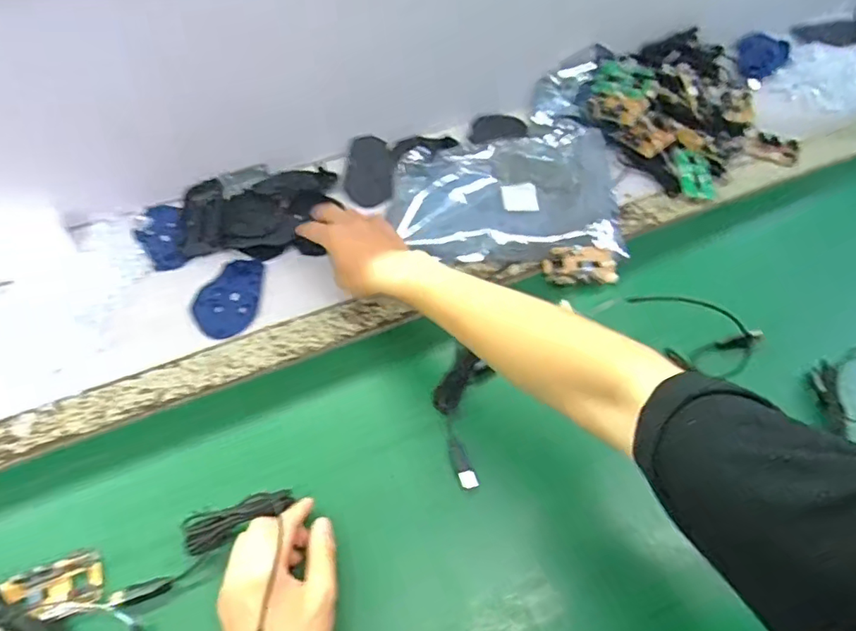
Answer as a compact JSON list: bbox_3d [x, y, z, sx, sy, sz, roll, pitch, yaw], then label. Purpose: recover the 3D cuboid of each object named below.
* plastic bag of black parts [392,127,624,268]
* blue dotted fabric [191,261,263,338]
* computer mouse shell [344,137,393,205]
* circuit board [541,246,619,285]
[{"bbox_3d":[0.096,-0.160,0.692,0.270,0.024,0.212,1,54,-7],"label":"plastic bag of black parts"},{"bbox_3d":[-0.224,-0.021,0.624,0.070,0.010,0.109,3,54,-6],"label":"blue dotted fabric"},{"bbox_3d":[-0.077,-0.194,0.738,0.060,0.021,0.115,2,54,-6],"label":"computer mouse shell"},{"bbox_3d":[0.174,-0.060,0.632,0.084,0.013,0.046,-1,54,-8],"label":"circuit board"}]

